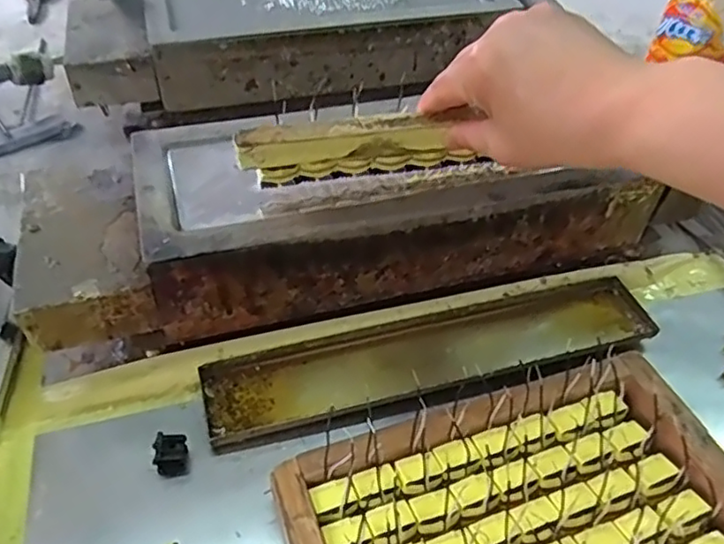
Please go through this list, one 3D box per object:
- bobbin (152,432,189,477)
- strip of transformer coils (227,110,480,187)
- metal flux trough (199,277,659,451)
[{"bbox_3d":[-0.108,0.102,0.361,0.017,0.017,0.019,-2,46,-7],"label":"bobbin"},{"bbox_3d":[-0.002,-0.071,0.366,0.136,0.050,0.009,-8,69,-10],"label":"strip of transformer coils"},{"bbox_3d":[0.047,0.053,0.420,0.296,0.020,0.060,-10,47,-14],"label":"metal flux trough"}]

